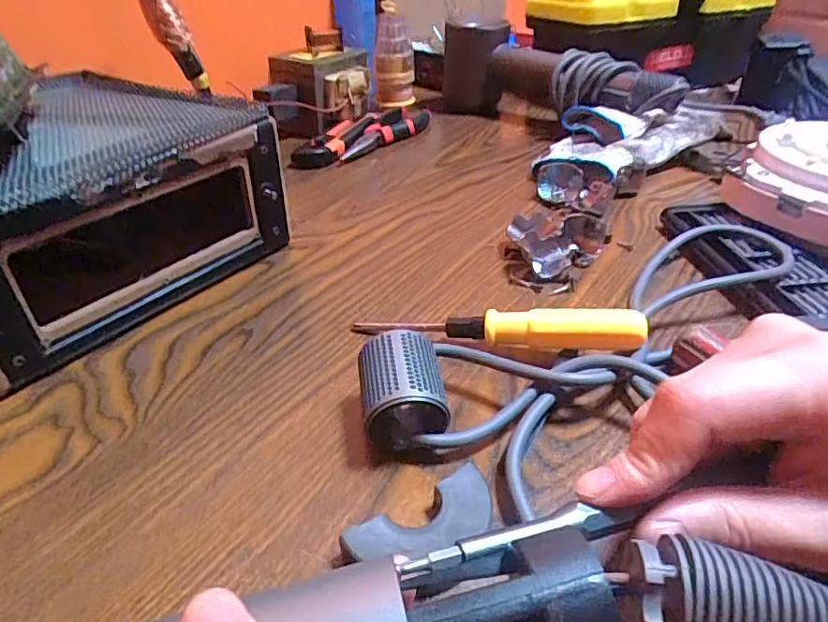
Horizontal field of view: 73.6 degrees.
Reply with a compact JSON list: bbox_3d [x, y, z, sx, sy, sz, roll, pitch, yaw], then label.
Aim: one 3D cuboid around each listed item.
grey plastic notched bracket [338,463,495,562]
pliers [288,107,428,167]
[{"bbox_3d":[0.005,0.086,0.215,0.059,0.015,0.027,-21,40,-26],"label":"grey plastic notched bracket"},{"bbox_3d":[-0.052,-0.190,0.597,0.055,0.025,0.195,29,45,35],"label":"pliers"}]

